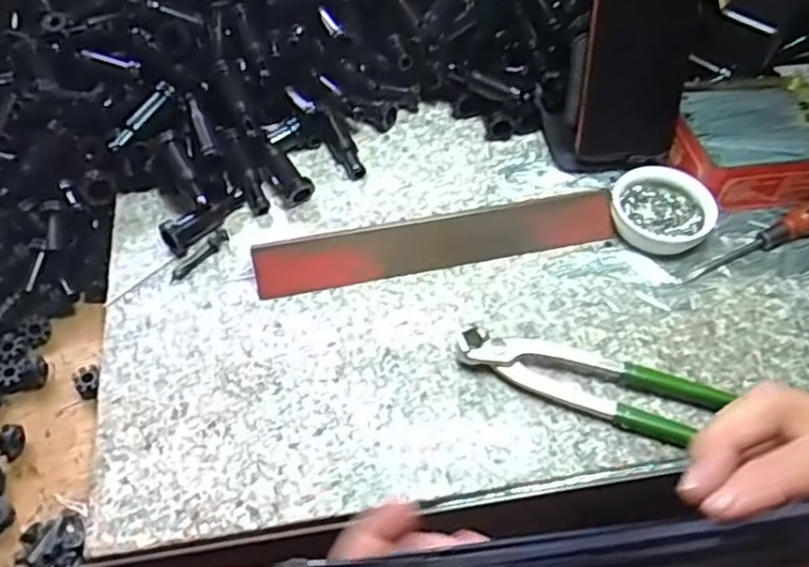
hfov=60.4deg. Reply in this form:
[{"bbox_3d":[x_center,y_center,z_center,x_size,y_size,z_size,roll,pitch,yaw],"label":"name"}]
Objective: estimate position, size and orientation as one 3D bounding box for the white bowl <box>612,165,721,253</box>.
[{"bbox_3d":[0.188,-0.052,0.510,0.071,0.027,0.063,21,55,13],"label":"white bowl"}]

